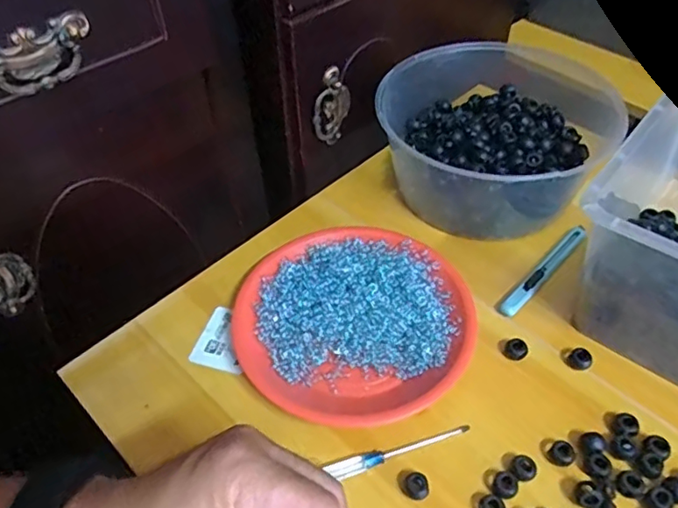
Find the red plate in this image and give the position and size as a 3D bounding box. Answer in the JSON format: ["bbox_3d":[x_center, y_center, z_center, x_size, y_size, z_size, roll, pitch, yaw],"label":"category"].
[{"bbox_3d":[0.016,0.054,0.490,0.193,0.032,0.194,-1,48,1],"label":"red plate"}]

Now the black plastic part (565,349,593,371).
[{"bbox_3d":[0.197,0.085,0.465,0.019,0.012,0.017,26,53,23],"label":"black plastic part"}]

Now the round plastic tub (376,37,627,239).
[{"bbox_3d":[0.174,-0.129,0.602,0.232,0.102,0.206,-27,53,-21],"label":"round plastic tub"}]

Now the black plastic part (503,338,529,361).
[{"bbox_3d":[0.147,0.079,0.473,0.018,0.012,0.017,-1,48,1],"label":"black plastic part"}]

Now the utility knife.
[{"bbox_3d":[0.191,0.014,0.529,0.015,0.012,0.132,35,57,29],"label":"utility knife"}]

